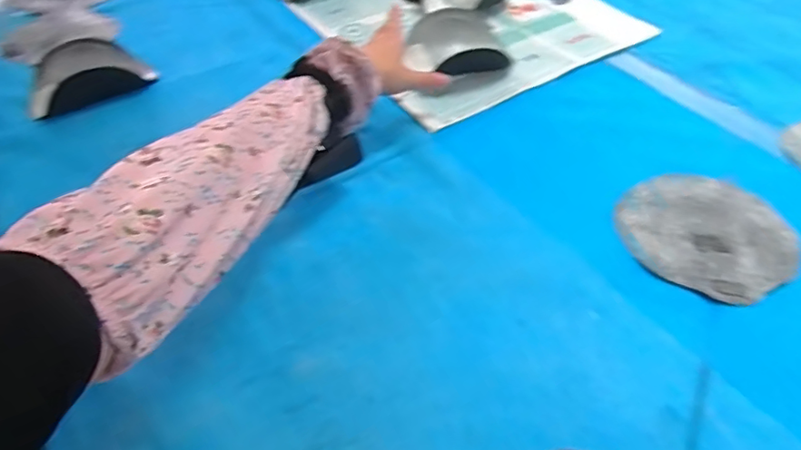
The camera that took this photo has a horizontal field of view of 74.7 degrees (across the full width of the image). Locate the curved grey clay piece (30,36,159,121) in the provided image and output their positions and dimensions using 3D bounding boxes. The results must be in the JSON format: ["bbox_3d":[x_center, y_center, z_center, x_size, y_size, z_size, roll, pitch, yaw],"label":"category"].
[{"bbox_3d":[-0.411,-0.196,0.683,0.150,0.045,0.118,-24,51,-20],"label":"curved grey clay piece"}]

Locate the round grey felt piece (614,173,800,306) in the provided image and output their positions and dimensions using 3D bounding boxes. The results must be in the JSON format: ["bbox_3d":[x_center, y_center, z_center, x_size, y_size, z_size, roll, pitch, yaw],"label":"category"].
[{"bbox_3d":[0.279,0.007,0.481,0.146,0.010,0.141,0,47,0],"label":"round grey felt piece"}]

